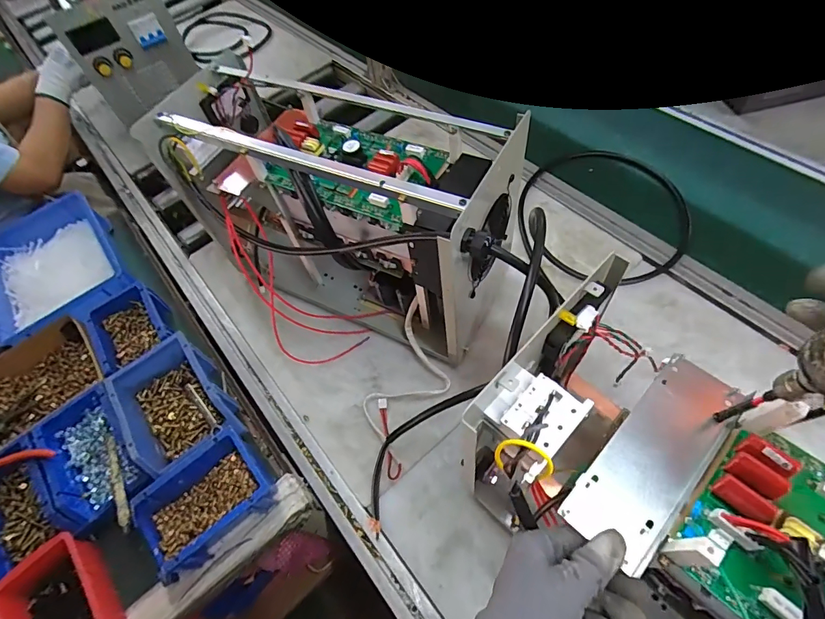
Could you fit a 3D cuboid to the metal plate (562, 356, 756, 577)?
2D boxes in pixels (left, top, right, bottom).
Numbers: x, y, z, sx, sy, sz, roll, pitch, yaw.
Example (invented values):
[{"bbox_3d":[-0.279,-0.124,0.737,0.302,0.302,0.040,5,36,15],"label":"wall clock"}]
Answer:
[{"bbox_3d":[0.198,0.114,0.345,0.180,0.016,0.064,-41,64,-19],"label":"metal plate"}]

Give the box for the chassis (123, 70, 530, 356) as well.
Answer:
[{"bbox_3d":[-0.098,-0.131,0.636,0.501,0.308,0.201,22,64,20],"label":"chassis"}]

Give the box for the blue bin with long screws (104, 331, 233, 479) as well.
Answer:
[{"bbox_3d":[-0.334,0.130,0.599,0.124,0.072,0.171,-38,61,-15],"label":"blue bin with long screws"}]

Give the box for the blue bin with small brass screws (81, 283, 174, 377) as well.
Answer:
[{"bbox_3d":[-0.444,0.030,0.680,0.106,0.073,0.148,-38,61,-15],"label":"blue bin with small brass screws"}]

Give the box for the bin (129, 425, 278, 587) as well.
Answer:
[{"bbox_3d":[-0.257,0.242,0.538,0.158,0.076,0.110,-41,62,-16],"label":"bin"}]

